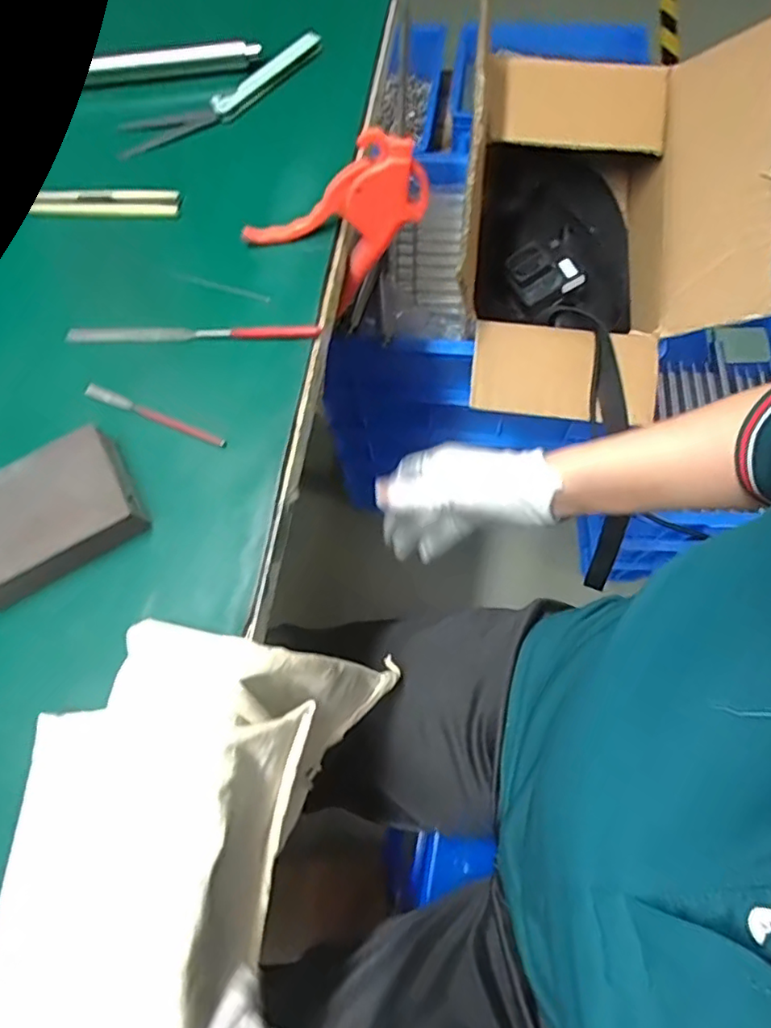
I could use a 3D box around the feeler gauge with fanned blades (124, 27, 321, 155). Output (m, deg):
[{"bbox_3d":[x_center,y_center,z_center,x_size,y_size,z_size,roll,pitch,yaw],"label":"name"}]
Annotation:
[{"bbox_3d":[-0.129,-0.335,0.464,0.181,0.016,0.038,-28,70,-8],"label":"feeler gauge with fanned blades"}]

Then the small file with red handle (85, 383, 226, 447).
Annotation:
[{"bbox_3d":[-0.147,-0.062,0.366,0.107,0.005,0.009,24,72,12],"label":"small file with red handle"}]

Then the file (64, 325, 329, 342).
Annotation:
[{"bbox_3d":[-0.129,-0.121,0.384,0.172,0.011,0.012,2,69,4],"label":"file"}]

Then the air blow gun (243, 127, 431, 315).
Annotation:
[{"bbox_3d":[-0.033,-0.197,0.393,0.128,0.090,0.035,-11,69,-1],"label":"air blow gun"}]

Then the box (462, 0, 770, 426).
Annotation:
[{"bbox_3d":[0.221,-0.287,0.585,0.274,0.180,0.353,4,69,5],"label":"box"}]

